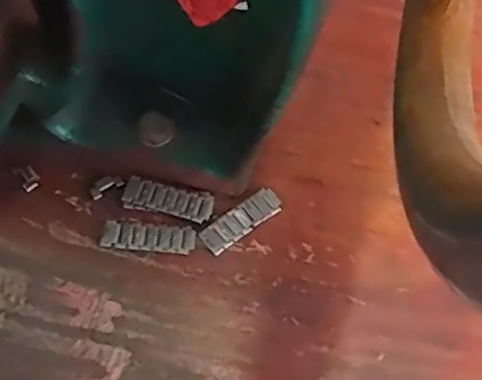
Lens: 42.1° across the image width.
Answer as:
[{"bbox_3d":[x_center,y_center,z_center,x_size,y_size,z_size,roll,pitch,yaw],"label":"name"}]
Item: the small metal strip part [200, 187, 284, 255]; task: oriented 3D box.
[{"bbox_3d":[0.001,0.018,0.379,0.054,0.004,0.019,-33,71,-17],"label":"small metal strip part"}]

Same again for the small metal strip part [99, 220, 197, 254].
[{"bbox_3d":[-0.055,0.028,0.371,0.055,0.004,0.015,5,64,-1],"label":"small metal strip part"}]

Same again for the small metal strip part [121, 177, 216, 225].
[{"bbox_3d":[-0.044,0.006,0.379,0.053,0.004,0.020,12,65,2],"label":"small metal strip part"}]

